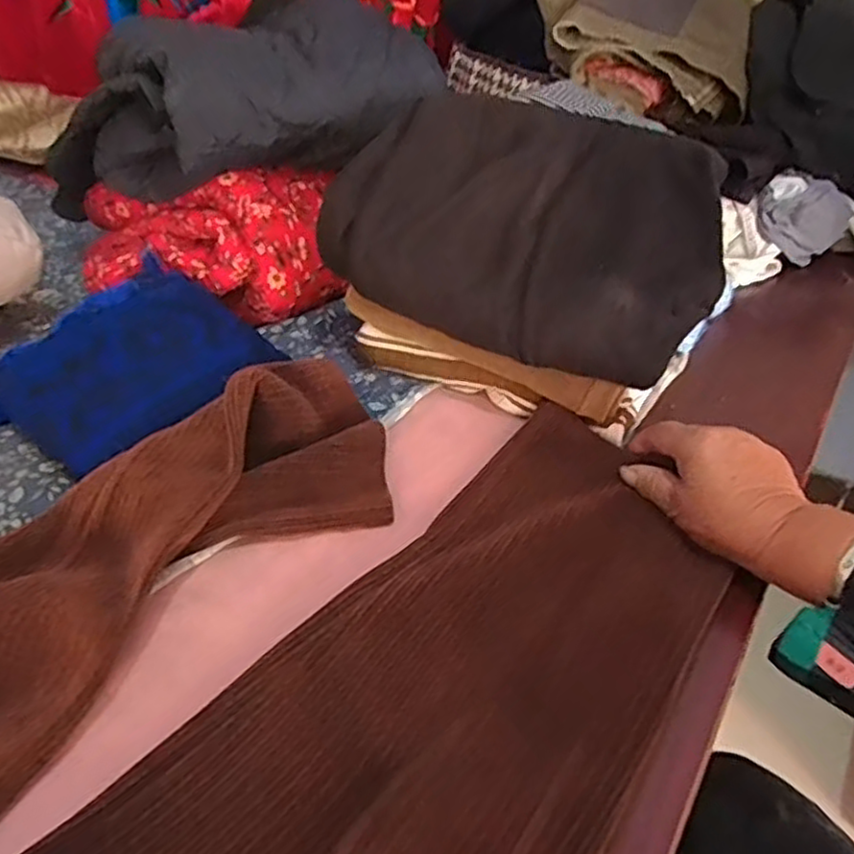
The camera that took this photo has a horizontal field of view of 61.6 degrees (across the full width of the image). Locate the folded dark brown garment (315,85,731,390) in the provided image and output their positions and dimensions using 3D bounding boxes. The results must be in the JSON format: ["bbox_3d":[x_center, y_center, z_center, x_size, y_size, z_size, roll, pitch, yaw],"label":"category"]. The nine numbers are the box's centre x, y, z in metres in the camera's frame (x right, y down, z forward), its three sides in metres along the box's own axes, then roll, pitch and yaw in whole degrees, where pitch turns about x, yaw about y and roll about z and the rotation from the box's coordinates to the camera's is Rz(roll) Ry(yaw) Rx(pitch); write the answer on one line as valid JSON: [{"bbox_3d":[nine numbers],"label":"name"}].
[{"bbox_3d":[0.074,-0.158,0.521,0.273,0.040,0.203,25,72,13],"label":"folded dark brown garment"}]

